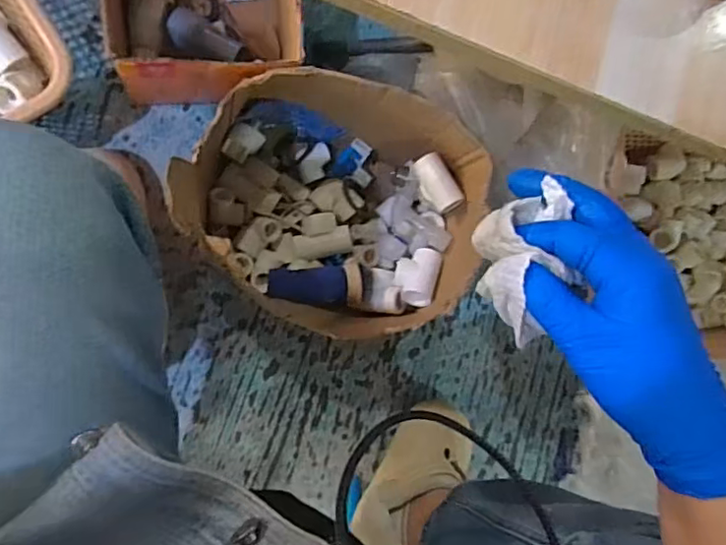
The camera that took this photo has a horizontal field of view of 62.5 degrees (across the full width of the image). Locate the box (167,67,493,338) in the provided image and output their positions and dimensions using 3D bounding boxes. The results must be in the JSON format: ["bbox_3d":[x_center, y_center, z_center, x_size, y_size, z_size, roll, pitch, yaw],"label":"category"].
[{"bbox_3d":[-0.042,-0.080,0.677,0.284,0.166,0.240,21,84,-13],"label":"box"}]

